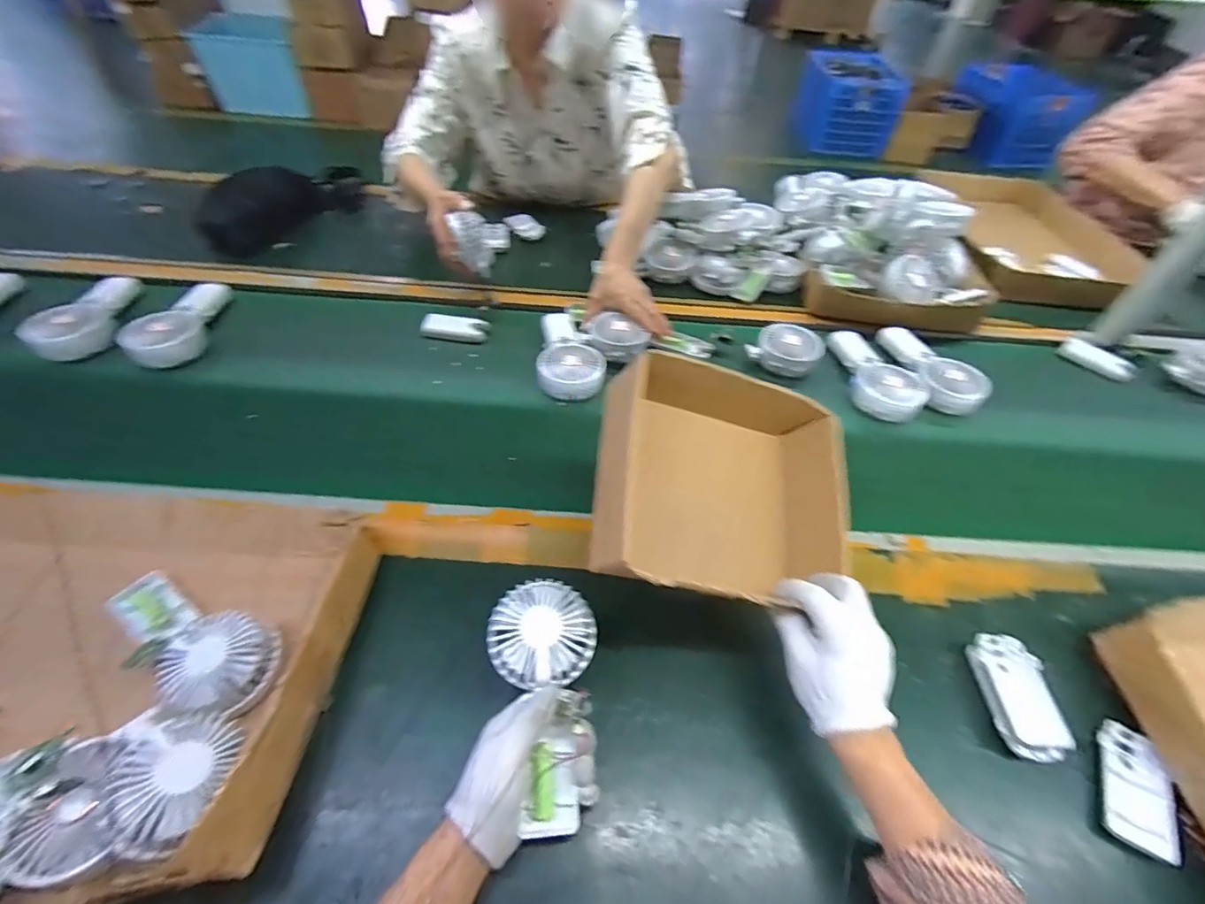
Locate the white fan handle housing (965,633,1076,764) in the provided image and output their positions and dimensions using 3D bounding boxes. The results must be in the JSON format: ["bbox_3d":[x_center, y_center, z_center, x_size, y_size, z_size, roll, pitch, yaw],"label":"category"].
[{"bbox_3d":[0.380,0.223,0.482,0.056,0.021,0.104,6,50,0],"label":"white fan handle housing"}]

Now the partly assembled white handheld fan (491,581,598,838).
[{"bbox_3d":[-0.042,0.197,0.418,0.084,0.031,0.181,-6,70,-7],"label":"partly assembled white handheld fan"}]

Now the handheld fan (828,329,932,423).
[{"bbox_3d":[0.408,-0.125,0.789,0.092,0.050,0.186,0,51,-5],"label":"handheld fan"}]

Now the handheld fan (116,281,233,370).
[{"bbox_3d":[-0.606,-0.189,0.752,0.076,0.057,0.184,-2,51,-7],"label":"handheld fan"}]

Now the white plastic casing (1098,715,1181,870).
[{"bbox_3d":[0.448,0.281,0.437,0.050,0.016,0.094,25,53,15],"label":"white plastic casing"}]

